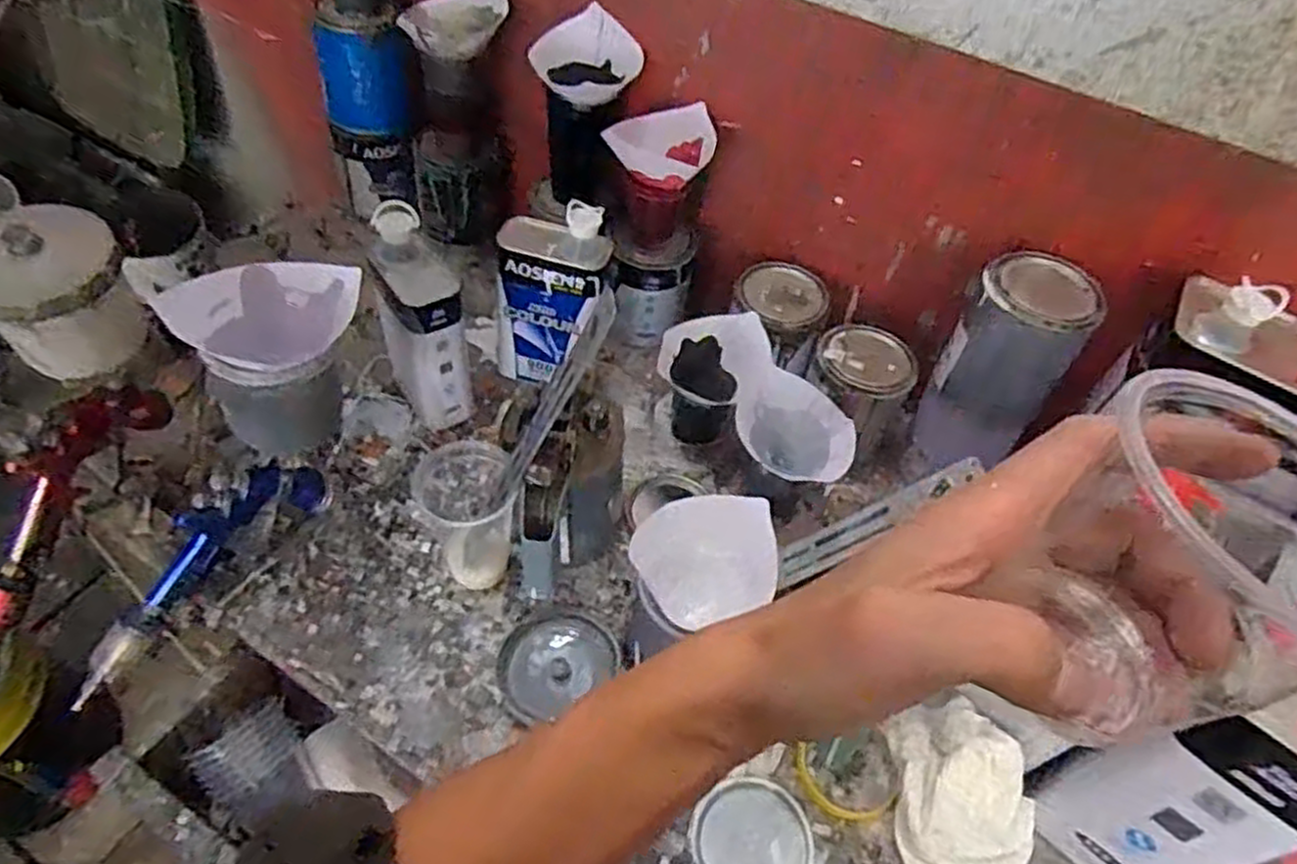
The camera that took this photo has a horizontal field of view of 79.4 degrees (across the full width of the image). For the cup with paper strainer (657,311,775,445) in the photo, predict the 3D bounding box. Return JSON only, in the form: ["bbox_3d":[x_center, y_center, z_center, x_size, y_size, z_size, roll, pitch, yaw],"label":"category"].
[{"bbox_3d":[0.067,-0.049,0.846,0.109,0.119,0.106,-6,52,-12],"label":"cup with paper strainer"}]

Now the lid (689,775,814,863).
[{"bbox_3d":[0.083,0.326,0.613,0.095,0.009,0.089,2,54,-3],"label":"lid"}]

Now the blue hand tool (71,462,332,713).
[{"bbox_3d":[-0.416,0.136,0.705,0.033,0.129,0.280,42,88,23],"label":"blue hand tool"}]

